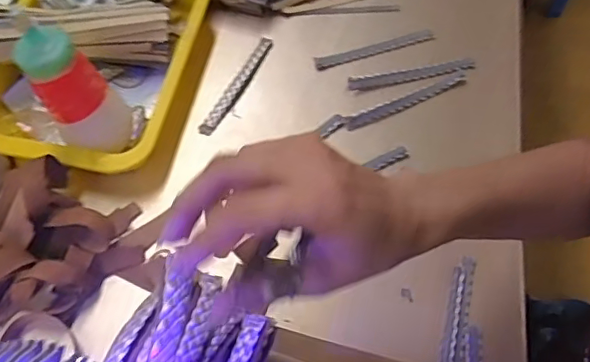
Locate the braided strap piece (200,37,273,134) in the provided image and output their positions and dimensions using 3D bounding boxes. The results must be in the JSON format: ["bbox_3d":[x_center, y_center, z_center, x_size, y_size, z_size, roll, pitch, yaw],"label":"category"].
[{"bbox_3d":[-0.059,-0.103,0.592,0.016,0.009,0.138,24,61,13],"label":"braided strap piece"}]

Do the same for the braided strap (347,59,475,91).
[{"bbox_3d":[0.126,-0.114,0.601,0.140,0.005,0.016,-10,60,-7],"label":"braided strap"}]

